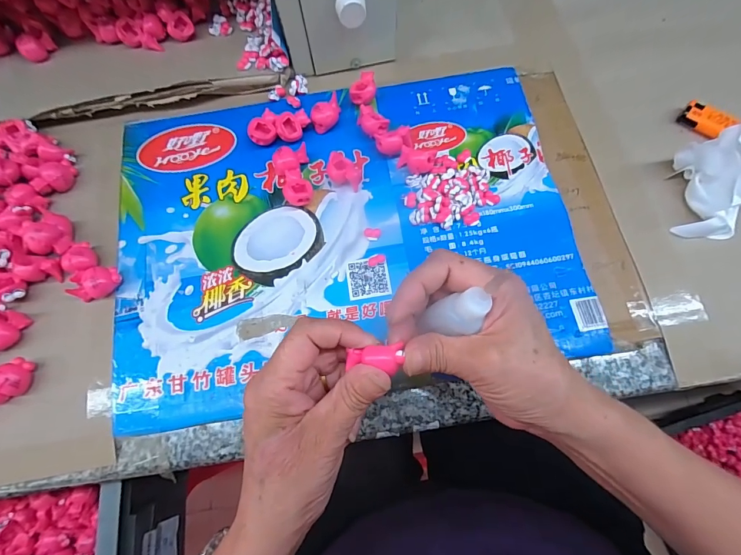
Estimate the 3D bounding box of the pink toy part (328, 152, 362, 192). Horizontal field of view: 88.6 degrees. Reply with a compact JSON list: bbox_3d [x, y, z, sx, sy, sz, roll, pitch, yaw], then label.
[{"bbox_3d":[-0.023,-0.095,0.344,0.030,0.021,0.026,11,72,6],"label":"pink toy part"}]

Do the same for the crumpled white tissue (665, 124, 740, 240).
[{"bbox_3d":[0.285,-0.077,0.314,0.053,0.047,0.080,-5,71,1],"label":"crumpled white tissue"}]

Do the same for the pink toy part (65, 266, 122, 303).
[{"bbox_3d":[-0.229,0.006,0.317,0.034,0.021,0.025,-6,71,0],"label":"pink toy part"}]

